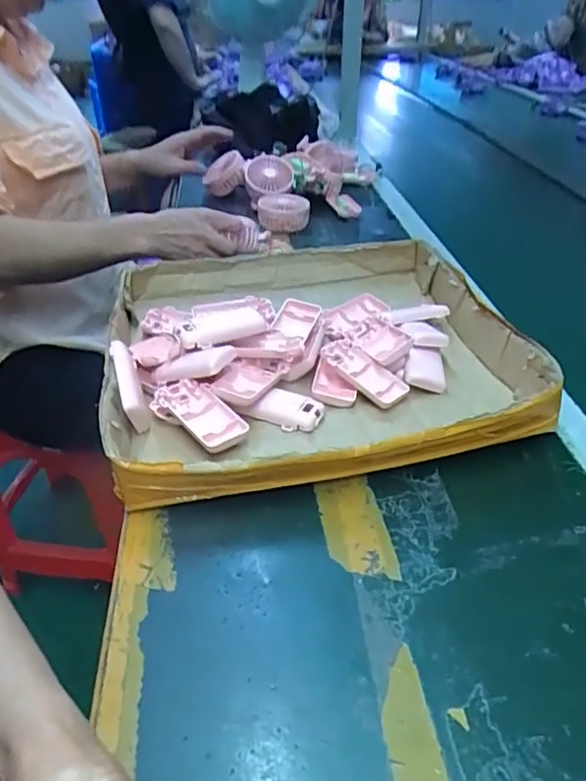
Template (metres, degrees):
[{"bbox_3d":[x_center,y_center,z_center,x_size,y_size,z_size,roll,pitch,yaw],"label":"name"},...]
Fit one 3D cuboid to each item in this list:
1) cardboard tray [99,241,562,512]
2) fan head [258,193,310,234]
[{"bbox_3d":[0.018,-0.051,0.595,0.394,0.061,0.388,-6,37,-8],"label":"cardboard tray"},{"bbox_3d":[-0.017,-0.308,0.943,0.087,0.040,0.086,-2,37,-3],"label":"fan head"}]

